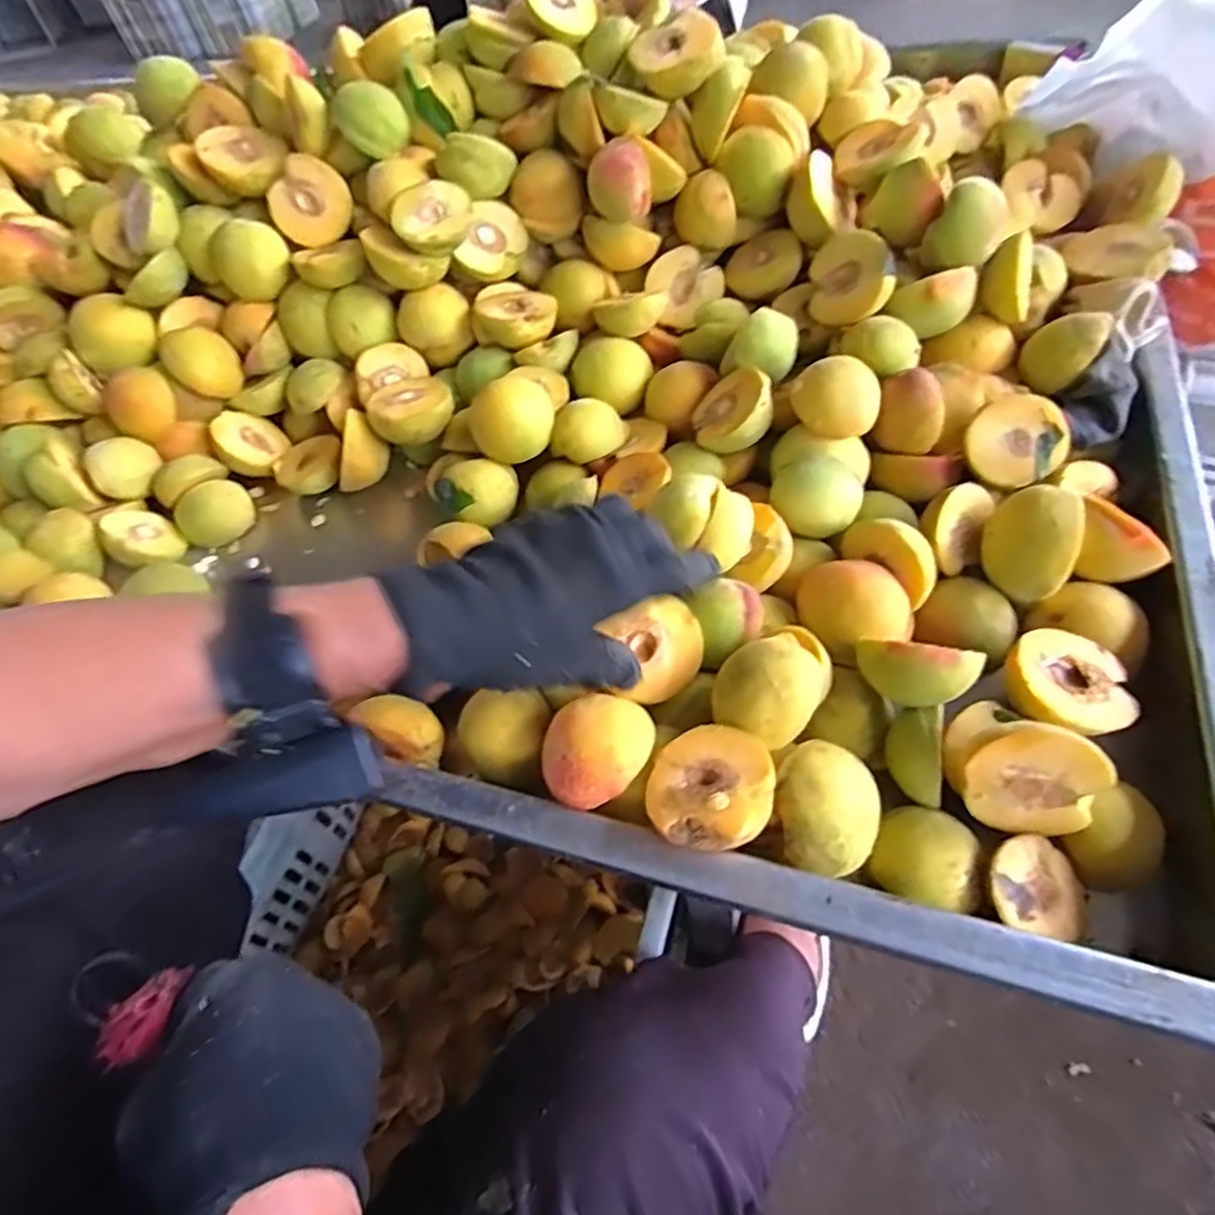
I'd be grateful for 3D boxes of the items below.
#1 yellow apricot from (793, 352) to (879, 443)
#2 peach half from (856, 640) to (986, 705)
[{"bbox_3d":[0.151,-0.135,0.456,0.055,0.043,0.046,14,57,18],"label":"yellow apricot"},{"bbox_3d":[0.162,0.032,0.355,0.057,0.039,0.023,8,55,14],"label":"peach half"}]

